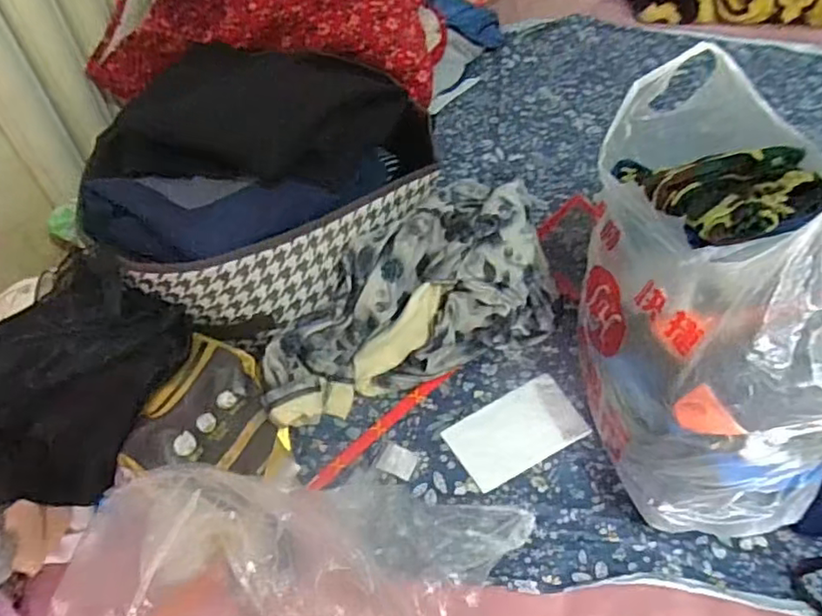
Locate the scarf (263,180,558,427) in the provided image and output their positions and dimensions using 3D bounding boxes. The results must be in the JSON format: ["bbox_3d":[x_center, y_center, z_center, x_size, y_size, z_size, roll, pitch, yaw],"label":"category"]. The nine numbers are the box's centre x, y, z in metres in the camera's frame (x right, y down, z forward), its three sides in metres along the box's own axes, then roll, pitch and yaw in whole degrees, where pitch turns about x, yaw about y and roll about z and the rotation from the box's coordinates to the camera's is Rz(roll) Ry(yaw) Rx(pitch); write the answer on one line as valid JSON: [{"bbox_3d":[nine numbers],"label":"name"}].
[{"bbox_3d":[-0.003,-0.007,0.694,0.362,0.153,0.153,-25,54,-17],"label":"scarf"}]

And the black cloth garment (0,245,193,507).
[{"bbox_3d":[-0.314,0.069,0.571,0.194,0.078,0.219,32,59,25],"label":"black cloth garment"}]

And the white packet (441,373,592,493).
[{"bbox_3d":[0.117,0.133,0.664,0.149,0.008,0.082,-26,55,-18],"label":"white packet"}]

